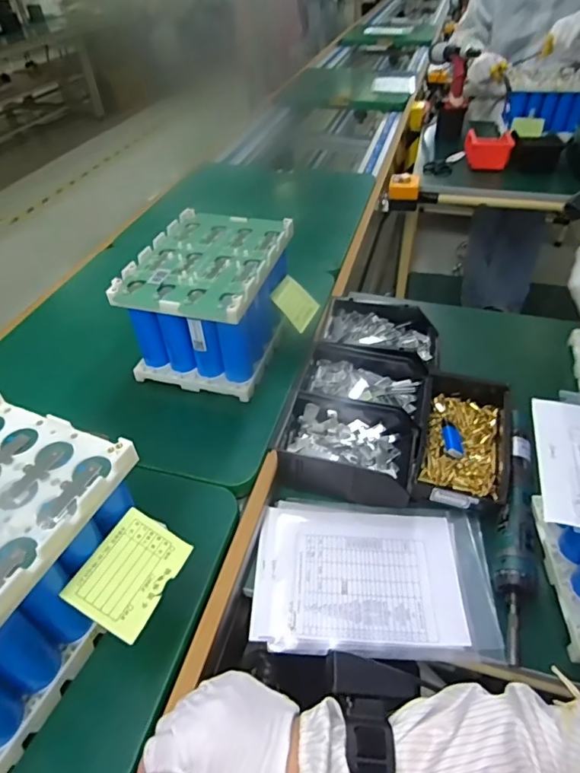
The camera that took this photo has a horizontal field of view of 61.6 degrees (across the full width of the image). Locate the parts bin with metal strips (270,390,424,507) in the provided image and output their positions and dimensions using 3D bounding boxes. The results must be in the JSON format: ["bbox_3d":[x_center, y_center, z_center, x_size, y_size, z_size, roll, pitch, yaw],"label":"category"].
[{"bbox_3d":[0.071,0.079,0.614,0.170,0.070,0.109,8,38,14],"label":"parts bin with metal strips"}]

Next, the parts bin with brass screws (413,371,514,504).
[{"bbox_3d":[0.220,0.066,0.616,0.106,0.061,0.169,9,38,15],"label":"parts bin with brass screws"}]

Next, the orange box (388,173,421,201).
[{"bbox_3d":[0.289,-0.504,1.230,0.076,0.053,0.054,4,37,10],"label":"orange box"}]

